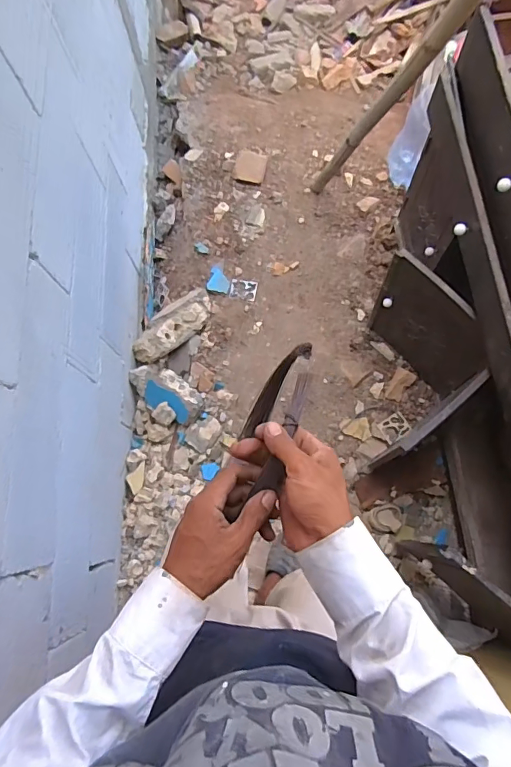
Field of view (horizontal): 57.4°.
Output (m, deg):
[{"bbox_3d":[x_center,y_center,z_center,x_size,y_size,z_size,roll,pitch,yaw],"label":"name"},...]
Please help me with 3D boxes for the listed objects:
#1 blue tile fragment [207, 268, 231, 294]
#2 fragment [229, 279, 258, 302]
[{"bbox_3d":[-0.133,-0.383,1.742,0.079,0.026,0.099,10,76,4],"label":"blue tile fragment"},{"bbox_3d":[-0.045,-0.346,1.725,0.097,0.011,0.085,9,76,4],"label":"fragment"}]

